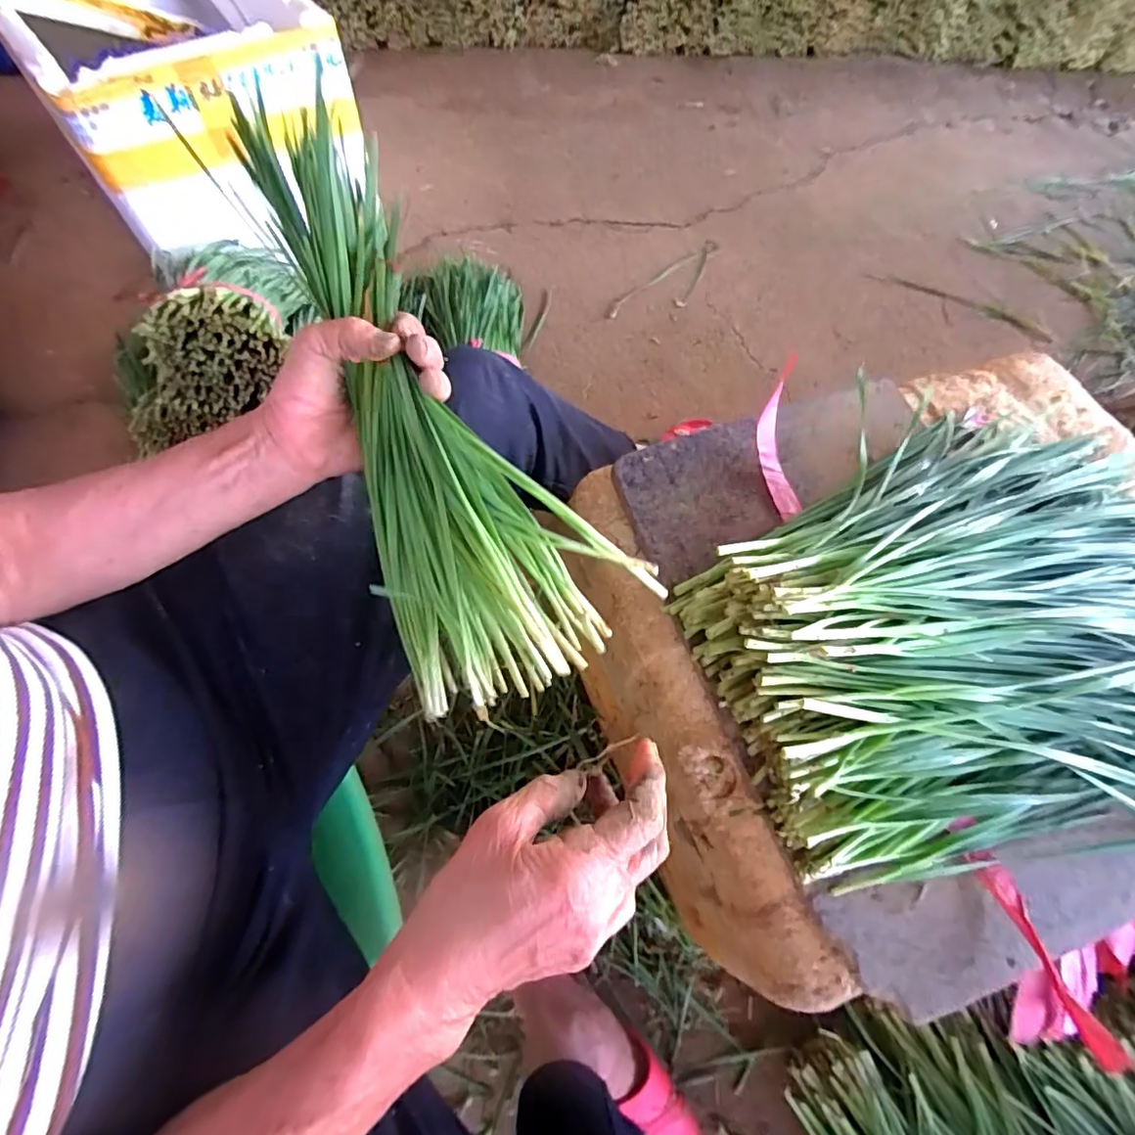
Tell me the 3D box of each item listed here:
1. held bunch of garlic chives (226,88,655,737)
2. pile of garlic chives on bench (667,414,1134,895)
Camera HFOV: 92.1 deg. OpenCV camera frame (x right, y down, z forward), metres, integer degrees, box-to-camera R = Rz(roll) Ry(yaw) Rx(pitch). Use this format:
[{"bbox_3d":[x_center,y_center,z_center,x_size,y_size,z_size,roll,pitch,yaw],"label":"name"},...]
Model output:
[{"bbox_3d":[-0.088,-0.101,0.349,0.153,0.084,0.371,-23,88,-12],"label":"held bunch of garlic chives"},{"bbox_3d":[0.302,0.042,0.374,0.391,0.106,0.333,-20,66,-11],"label":"pile of garlic chives on bench"}]

